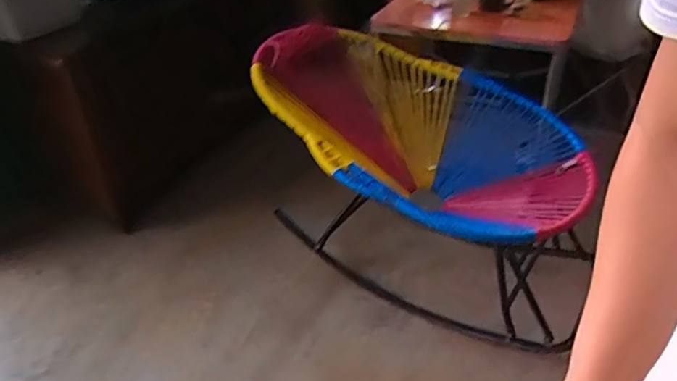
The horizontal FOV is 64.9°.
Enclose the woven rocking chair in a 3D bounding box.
[{"bbox_3d":[0.272,-0.053,1.564,0.955,0.649,0.699,22,41,30],"label":"woven rocking chair"}]

